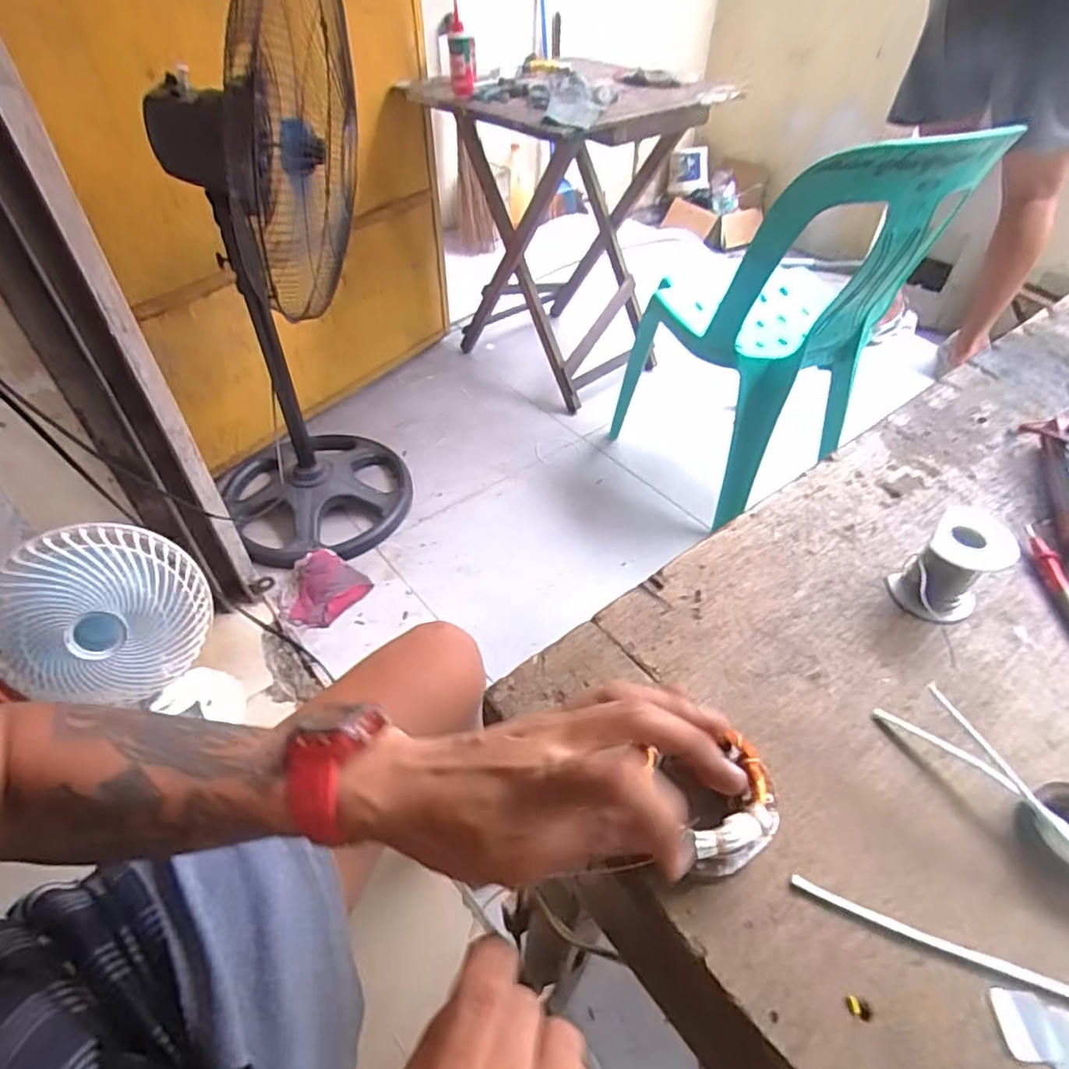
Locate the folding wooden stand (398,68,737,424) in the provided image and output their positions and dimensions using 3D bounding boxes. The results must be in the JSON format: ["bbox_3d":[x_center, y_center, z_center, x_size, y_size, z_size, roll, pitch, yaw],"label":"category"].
[{"bbox_3d":[0.061,-0.719,1.524,0.575,0.673,0.518,32,54,26],"label":"folding wooden stand"}]

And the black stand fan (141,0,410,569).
[{"bbox_3d":[-0.468,-0.411,1.111,0.390,0.898,0.427,-24,51,-21],"label":"black stand fan"}]

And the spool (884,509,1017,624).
[{"bbox_3d":[0.273,0.021,0.406,0.046,0.062,0.046,1,47,-1],"label":"spool"}]

